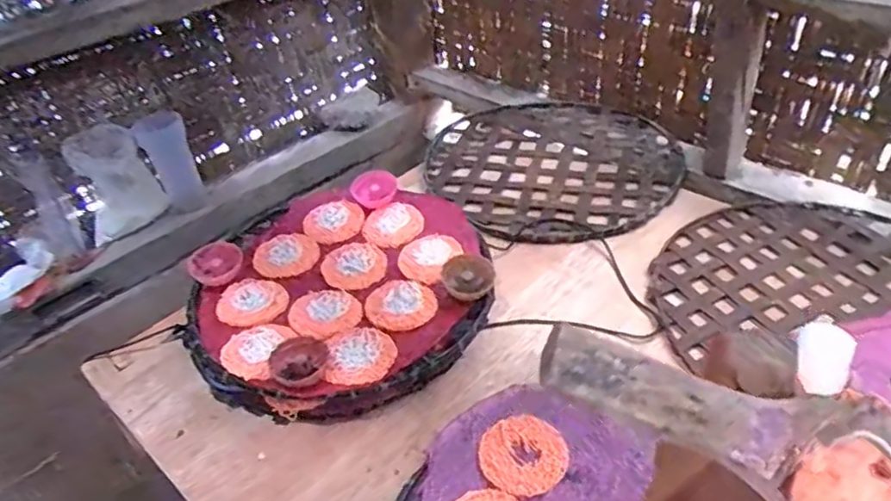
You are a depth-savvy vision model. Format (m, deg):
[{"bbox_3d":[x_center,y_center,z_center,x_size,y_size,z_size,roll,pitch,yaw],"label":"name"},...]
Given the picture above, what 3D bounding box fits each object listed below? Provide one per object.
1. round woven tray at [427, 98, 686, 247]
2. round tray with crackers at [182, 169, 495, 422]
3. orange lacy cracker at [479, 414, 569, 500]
[{"bbox_3d":[0.175,-0.155,1.037,0.400,0.034,0.452,-20,41,-15],"label":"round woven tray"},{"bbox_3d":[-0.129,0.039,0.766,0.349,0.069,0.352,-4,39,3],"label":"round tray with crackers"},{"bbox_3d":[0.071,0.188,0.585,0.078,0.005,0.078,-4,39,3],"label":"orange lacy cracker"}]

